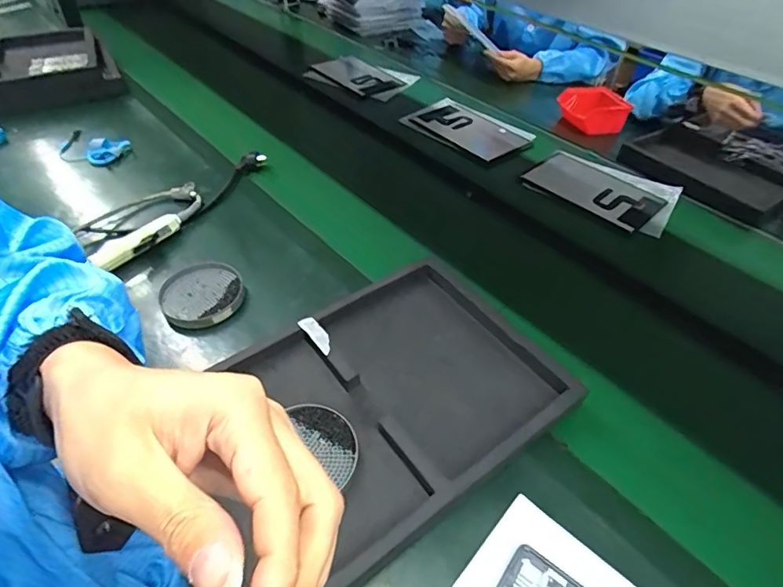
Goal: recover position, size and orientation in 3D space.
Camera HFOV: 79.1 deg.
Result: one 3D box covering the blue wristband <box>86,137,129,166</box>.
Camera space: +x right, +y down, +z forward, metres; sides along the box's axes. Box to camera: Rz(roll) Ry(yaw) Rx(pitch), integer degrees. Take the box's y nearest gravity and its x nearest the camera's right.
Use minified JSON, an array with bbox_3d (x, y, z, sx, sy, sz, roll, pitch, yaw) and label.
[{"bbox_3d":[-0.571,-0.286,0.950,0.054,0.030,0.086,8,44,9],"label":"blue wristband"}]

